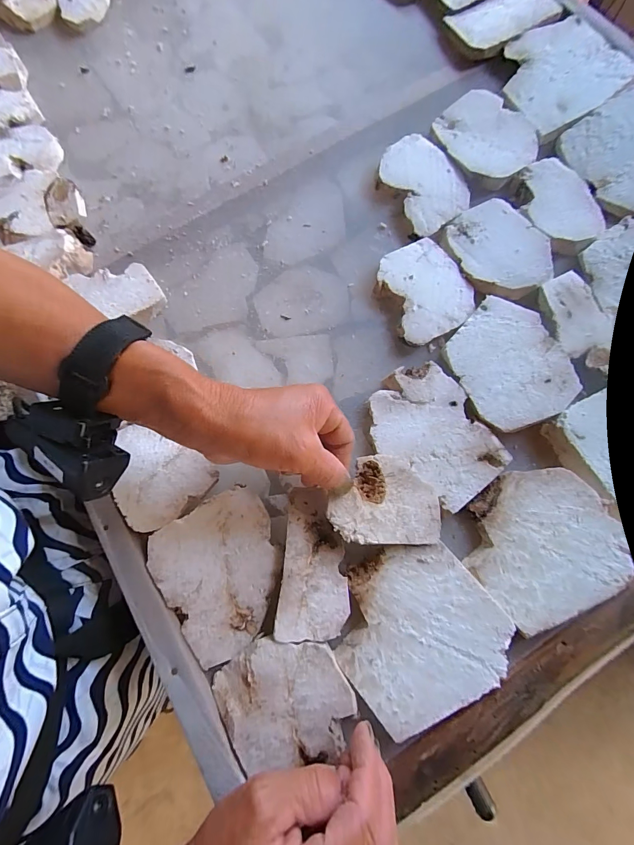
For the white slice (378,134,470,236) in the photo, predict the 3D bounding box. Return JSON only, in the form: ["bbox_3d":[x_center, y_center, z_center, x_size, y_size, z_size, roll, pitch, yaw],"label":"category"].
[{"bbox_3d":[0.107,-0.241,0.352,0.070,0.011,0.097,-28,79,-6],"label":"white slice"}]

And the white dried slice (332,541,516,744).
[{"bbox_3d":[0.068,0.143,0.249,0.108,0.014,0.102,-31,79,-7],"label":"white dried slice"}]

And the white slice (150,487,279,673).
[{"bbox_3d":[-0.067,0.109,0.262,0.088,0.013,0.100,-32,79,-7],"label":"white slice"}]

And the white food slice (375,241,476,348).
[{"bbox_3d":[0.102,-0.124,0.329,0.076,0.011,0.091,-23,78,-5],"label":"white food slice"}]

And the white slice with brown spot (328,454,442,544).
[{"bbox_3d":[0.051,0.057,0.266,0.083,0.004,0.063,3,74,-9],"label":"white slice with brown spot"}]

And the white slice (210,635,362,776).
[{"bbox_3d":[-0.023,0.185,0.238,0.089,0.009,0.069,-9,74,0],"label":"white slice"}]

